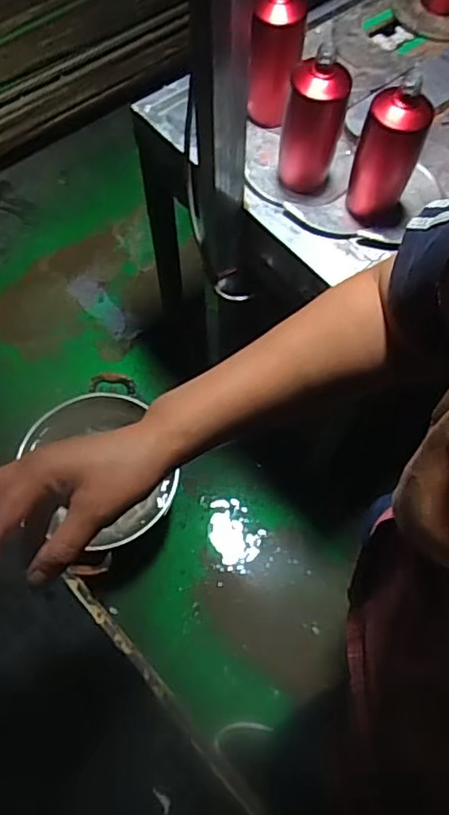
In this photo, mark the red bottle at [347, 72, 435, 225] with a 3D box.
[{"bbox_3d":[0.219,-0.342,0.813,0.083,0.189,0.063,18,62,7],"label":"red bottle"}]

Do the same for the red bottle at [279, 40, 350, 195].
[{"bbox_3d":[0.122,-0.385,0.838,0.081,0.193,0.067,9,61,3],"label":"red bottle"}]

